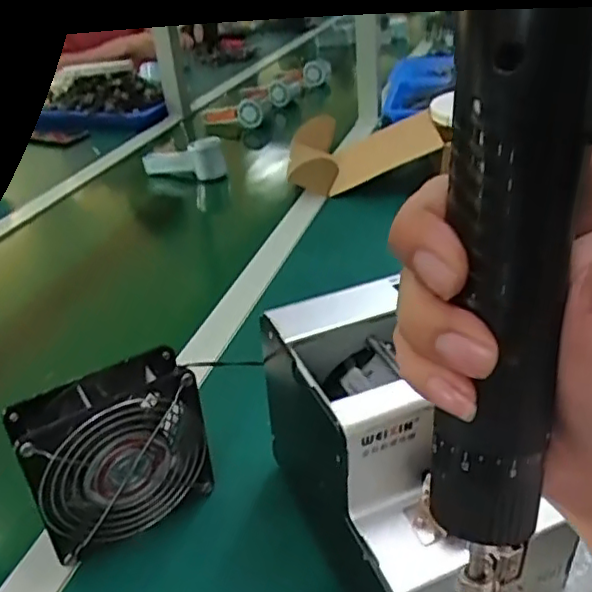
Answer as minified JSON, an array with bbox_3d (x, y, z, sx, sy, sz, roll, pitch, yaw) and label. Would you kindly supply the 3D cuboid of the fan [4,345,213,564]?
[{"bbox_3d":[-0.122,0.111,0.434,0.117,0.119,0.047,-24,38,-26],"label":"fan"}]

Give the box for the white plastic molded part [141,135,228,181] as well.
[{"bbox_3d":[-0.195,-0.241,1.099,0.199,0.074,0.037,12,34,32],"label":"white plastic molded part"}]

